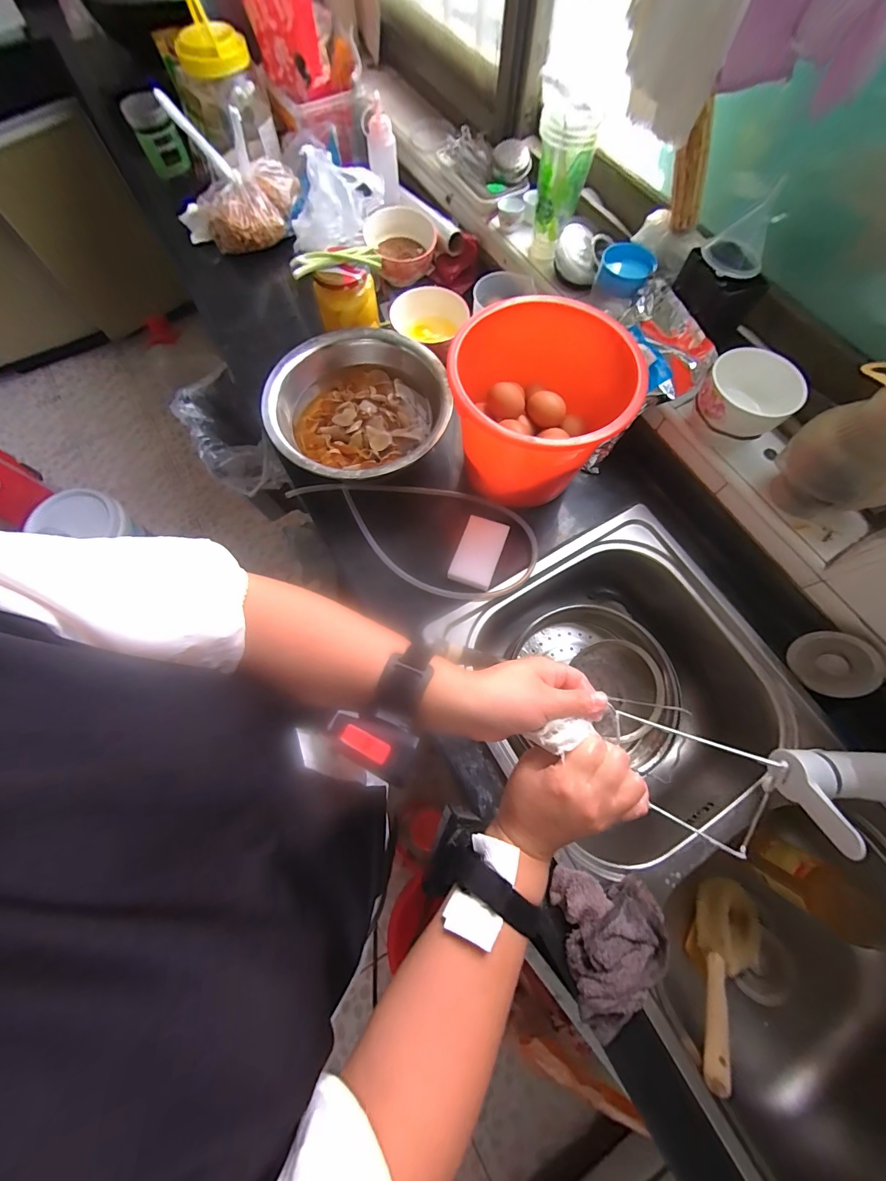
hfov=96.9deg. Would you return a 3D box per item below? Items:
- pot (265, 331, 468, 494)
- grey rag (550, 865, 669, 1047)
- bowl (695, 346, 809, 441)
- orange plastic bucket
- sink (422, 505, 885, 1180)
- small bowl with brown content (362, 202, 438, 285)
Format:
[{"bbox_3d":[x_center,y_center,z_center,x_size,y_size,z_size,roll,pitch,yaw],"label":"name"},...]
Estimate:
[{"bbox_3d":[-0.122,-0.262,0.599,0.248,0.093,0.262,0,71,0],"label":"pot"},{"bbox_3d":[0.177,0.381,0.405,0.109,0.040,0.140,10,71,3],"label":"grey rag"},{"bbox_3d":[0.368,-0.237,0.474,0.096,0.049,0.096,0,71,0],"label":"bowl"},{"bbox_3d":[0.119,-0.239,0.519,0.210,0.159,0.200,0,71,0],"label":"orange plastic bucket"},{"bbox_3d":[0.335,0.294,0.533,0.380,0.185,0.765,-28,73,-10],"label":"sink"},{"bbox_3d":[-0.070,-0.638,0.727,0.123,0.065,0.115,0,71,0],"label":"small bowl with brown content"}]

